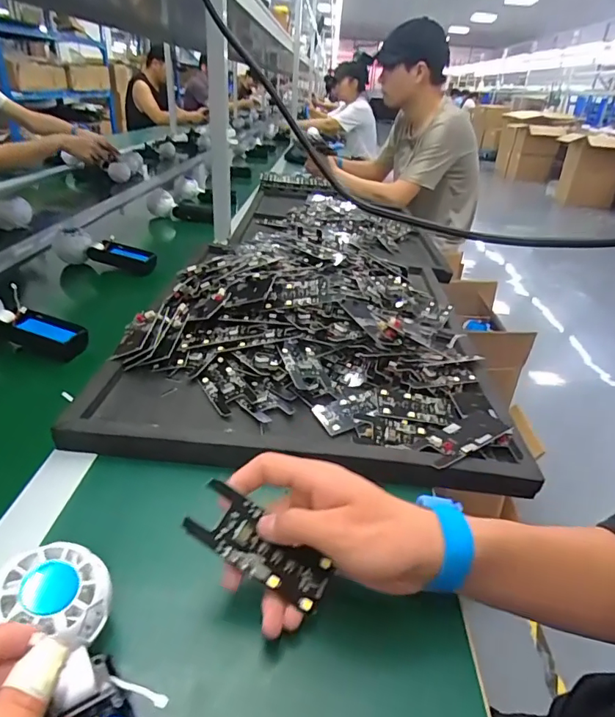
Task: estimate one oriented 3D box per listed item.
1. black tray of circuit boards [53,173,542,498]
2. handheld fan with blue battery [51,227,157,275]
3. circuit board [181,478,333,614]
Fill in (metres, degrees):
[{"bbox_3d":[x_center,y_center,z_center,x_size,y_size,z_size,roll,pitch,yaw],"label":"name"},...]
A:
[{"bbox_3d":[0.018,-0.110,0.667,0.425,0.090,0.653,6,30,2],"label":"black tray of circuit boards"},{"bbox_3d":[-0.346,-0.189,0.819,0.165,0.065,0.046,4,30,-1],"label":"handheld fan with blue battery"},{"bbox_3d":[-0.029,0.120,0.303,0.098,0.006,0.037,36,57,-3],"label":"circuit board"}]

